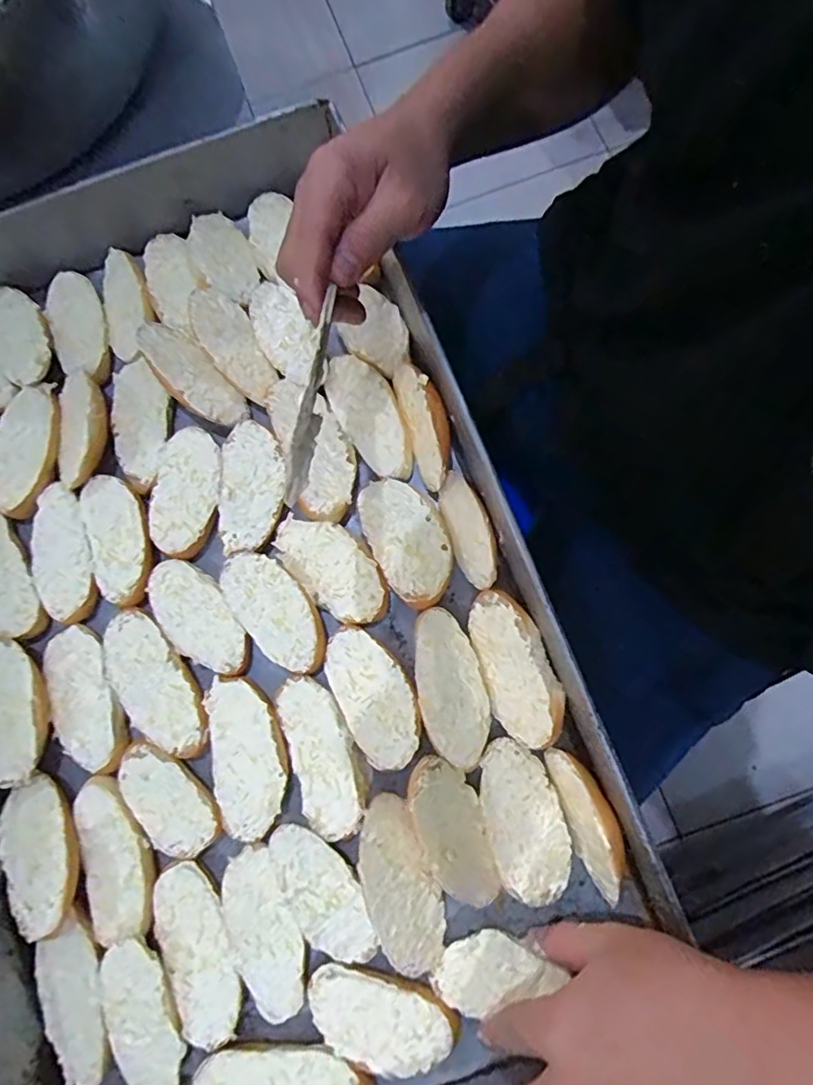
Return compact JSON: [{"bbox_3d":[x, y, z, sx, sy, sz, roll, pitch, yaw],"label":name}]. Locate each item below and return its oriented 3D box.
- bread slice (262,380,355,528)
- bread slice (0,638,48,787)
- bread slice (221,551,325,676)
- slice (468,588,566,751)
[{"bbox_3d":[-0.062,-0.065,0.388,0.044,0.011,0.103,-20,79,-4],"label":"bread slice"},{"bbox_3d":[-0.255,0.106,0.365,0.045,0.013,0.089,-14,79,-3],"label":"bread slice"},{"bbox_3d":[-0.084,0.044,0.369,0.043,0.011,0.086,-38,81,-7],"label":"bread slice"},{"bbox_3d":[0.066,0.076,0.351,0.042,0.009,0.095,-30,72,33],"label":"slice"}]

